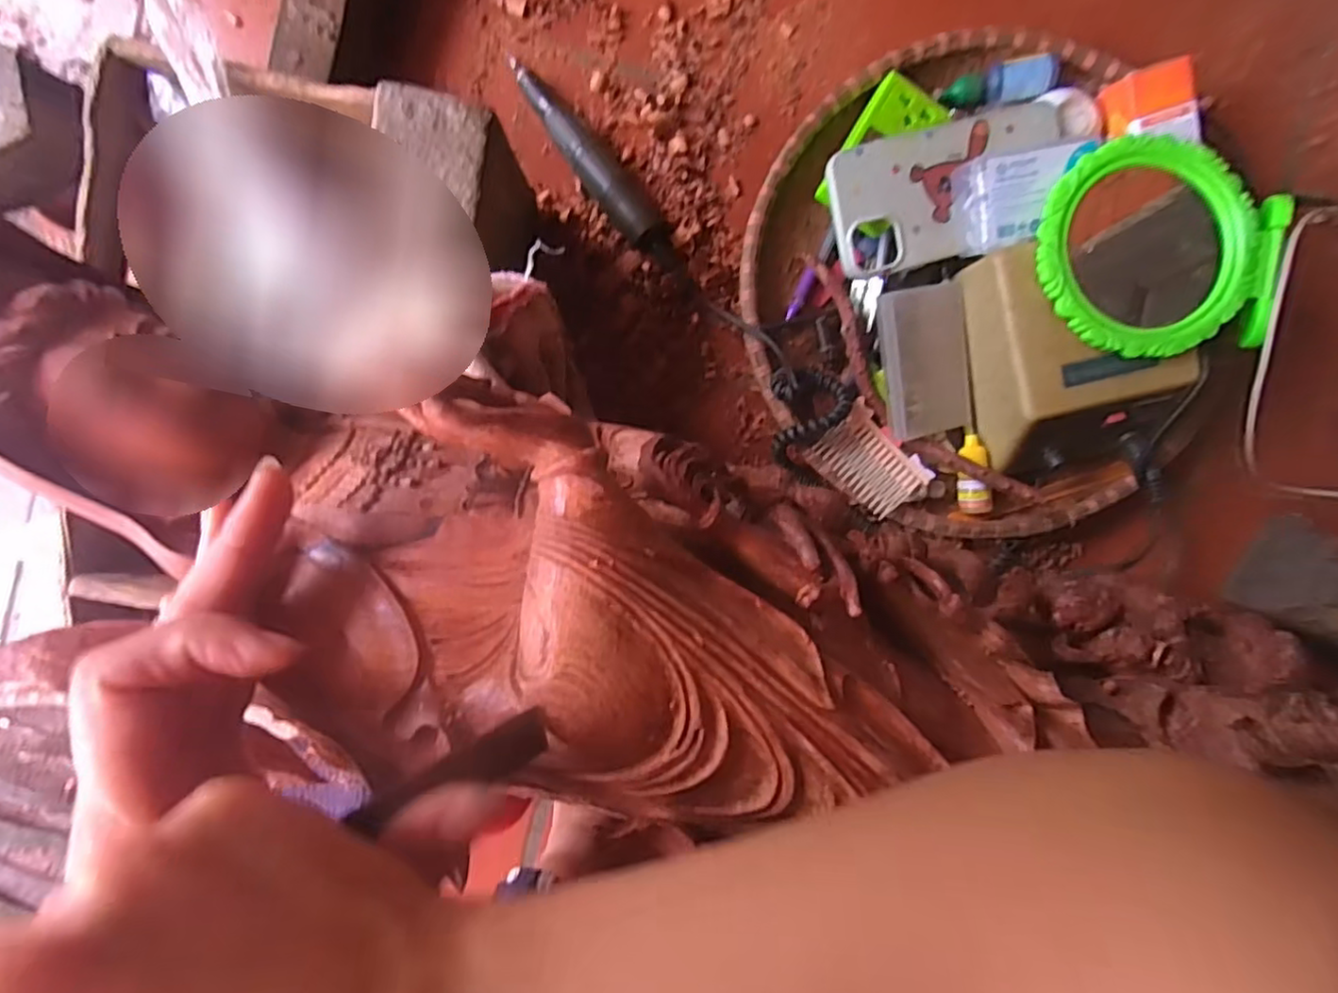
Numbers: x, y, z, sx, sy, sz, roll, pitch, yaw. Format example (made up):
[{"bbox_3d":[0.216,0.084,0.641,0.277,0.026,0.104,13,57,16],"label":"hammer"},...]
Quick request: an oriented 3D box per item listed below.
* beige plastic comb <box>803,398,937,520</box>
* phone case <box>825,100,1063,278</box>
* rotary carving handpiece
[{"bbox_3d":[0.139,-0.023,0.449,0.056,0.014,0.071,-45,92,1],"label":"beige plastic comb"},{"bbox_3d":[0.180,-0.198,0.422,0.154,0.011,0.079,-17,106,-4],"label":"phone case"},{"bbox_3d":[-0.060,-0.239,0.454,0.033,0.025,0.165,-42,92,1],"label":"rotary carving handpiece"}]

